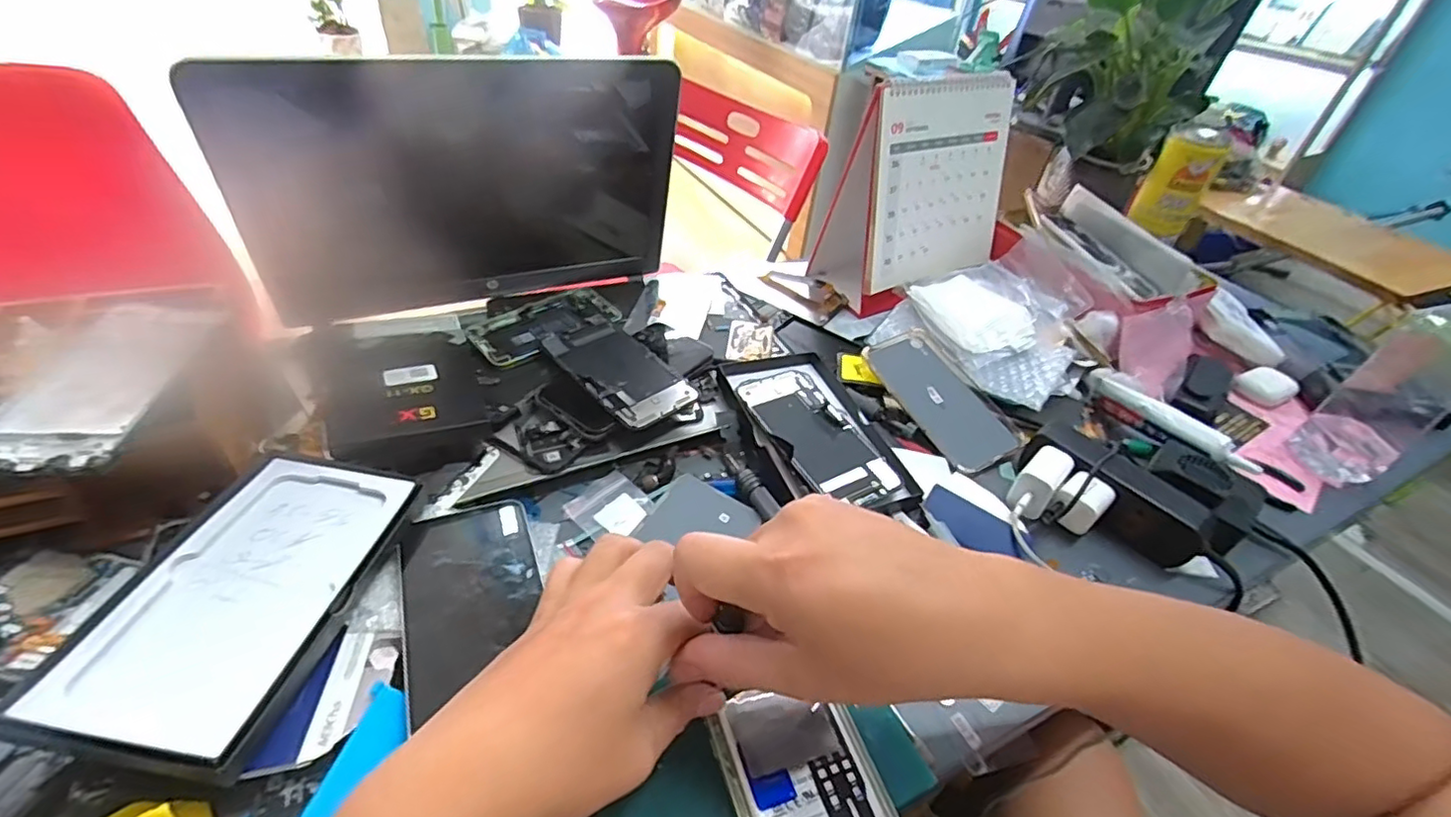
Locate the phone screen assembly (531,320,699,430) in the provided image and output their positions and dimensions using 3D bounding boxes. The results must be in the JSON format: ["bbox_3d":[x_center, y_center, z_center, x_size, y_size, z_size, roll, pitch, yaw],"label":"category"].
[{"bbox_3d":[-0.094,-0.036,0.514,0.070,0.007,0.149,-30,53,-34],"label":"phone screen assembly"}]

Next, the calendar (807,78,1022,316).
[{"bbox_3d":[0.223,-0.240,0.668,0.213,0.189,0.107,-17,46,-27],"label":"calendar"}]

